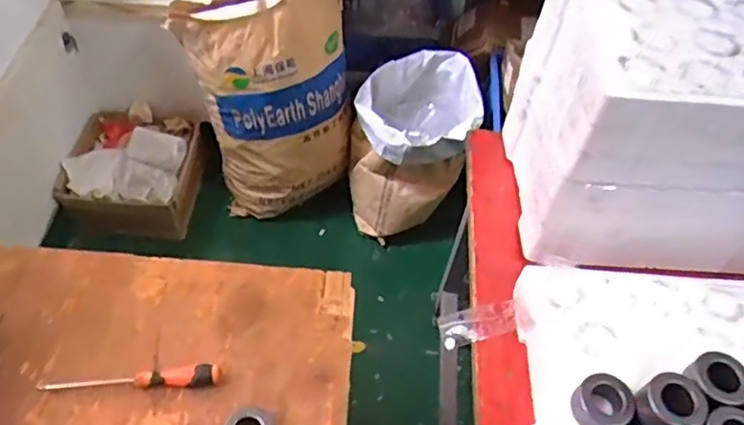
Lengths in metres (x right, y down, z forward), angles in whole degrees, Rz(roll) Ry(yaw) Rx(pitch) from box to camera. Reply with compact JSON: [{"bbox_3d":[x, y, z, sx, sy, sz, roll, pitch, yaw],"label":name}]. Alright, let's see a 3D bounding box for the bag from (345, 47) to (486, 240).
[{"bbox_3d":[0.106,-0.184,1.671,0.321,0.400,0.359,13,52,4],"label":"bag"}]

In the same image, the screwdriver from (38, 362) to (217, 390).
[{"bbox_3d":[-0.309,0.212,0.754,0.224,0.028,0.026,1,52,-5],"label":"screwdriver"}]

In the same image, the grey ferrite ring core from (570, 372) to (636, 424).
[{"bbox_3d":[0.261,0.219,0.670,0.060,0.036,0.059,3,52,-4],"label":"grey ferrite ring core"}]

